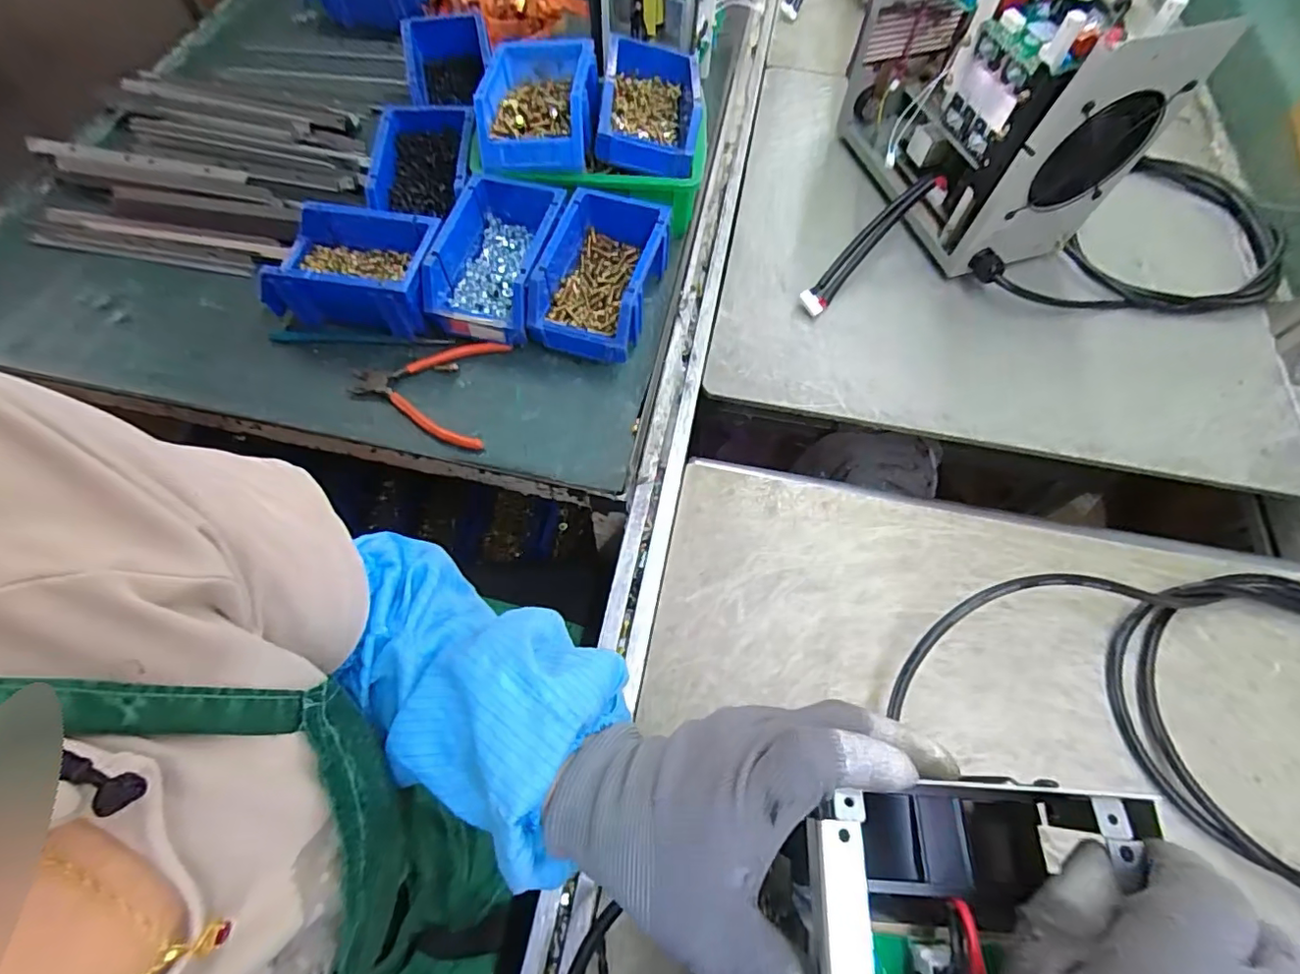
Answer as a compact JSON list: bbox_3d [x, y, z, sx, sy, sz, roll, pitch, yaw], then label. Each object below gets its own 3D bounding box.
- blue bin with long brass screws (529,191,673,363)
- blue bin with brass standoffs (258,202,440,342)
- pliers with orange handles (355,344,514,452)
[{"bbox_3d":[-0.049,-0.208,0.549,0.105,0.074,0.160,16,64,7],"label":"blue bin with long brass screws"},{"bbox_3d":[-0.290,-0.214,0.542,0.162,0.073,0.104,7,63,2],"label":"blue bin with brass standoffs"},{"bbox_3d":[-0.212,-0.094,0.524,0.134,0.008,0.115,7,65,2],"label":"pliers with orange handles"}]

